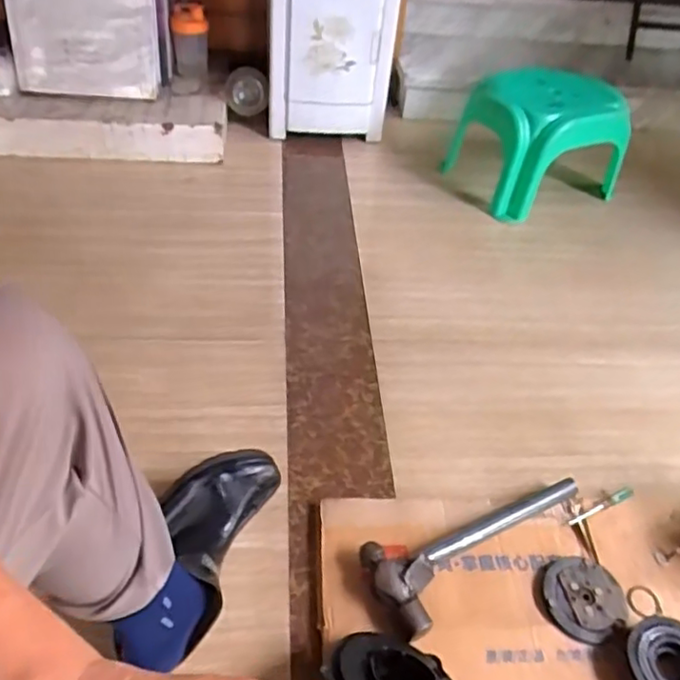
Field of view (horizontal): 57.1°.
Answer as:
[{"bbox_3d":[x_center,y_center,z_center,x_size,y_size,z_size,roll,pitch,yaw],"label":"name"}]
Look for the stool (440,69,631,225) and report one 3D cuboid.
[{"bbox_3d":[0.472,-0.459,1.446,0.337,0.235,0.279,-13,48,-18],"label":"stool"}]

